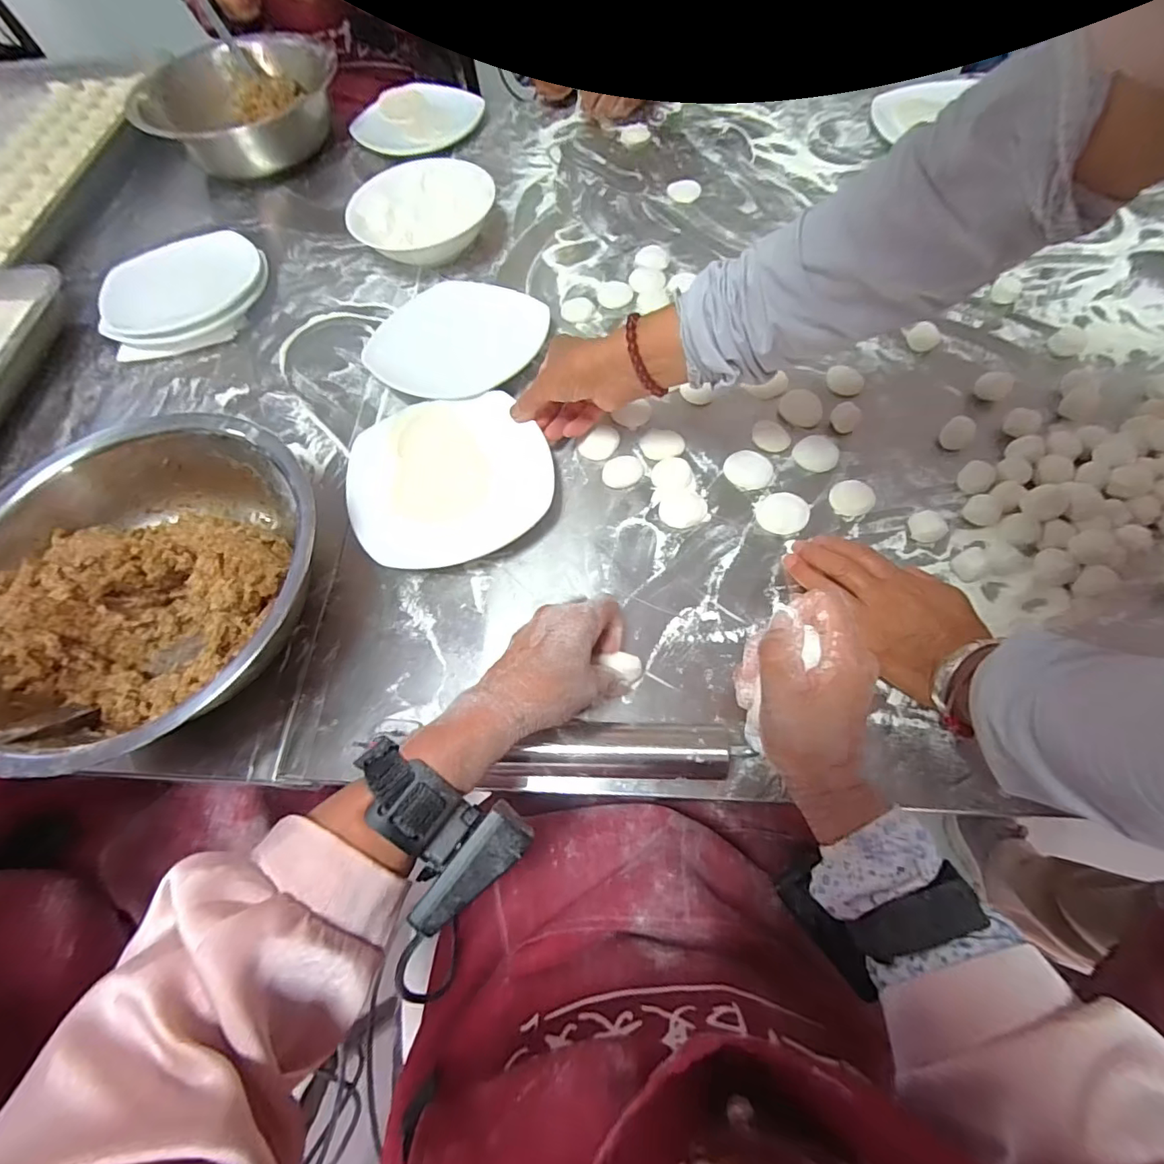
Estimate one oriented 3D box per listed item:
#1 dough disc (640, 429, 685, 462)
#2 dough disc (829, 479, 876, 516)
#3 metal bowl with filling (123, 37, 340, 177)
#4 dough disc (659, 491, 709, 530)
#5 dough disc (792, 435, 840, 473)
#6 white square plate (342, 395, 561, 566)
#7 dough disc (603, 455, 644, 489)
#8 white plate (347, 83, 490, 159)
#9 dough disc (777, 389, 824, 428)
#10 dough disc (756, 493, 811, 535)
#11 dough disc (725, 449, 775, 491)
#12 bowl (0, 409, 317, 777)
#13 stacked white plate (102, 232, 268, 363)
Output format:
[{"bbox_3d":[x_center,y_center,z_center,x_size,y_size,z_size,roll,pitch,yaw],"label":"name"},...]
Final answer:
[{"bbox_3d":[0.076,-0.132,0.498,0.039,0.005,0.039,-1,64,3],"label":"dough disc"},{"bbox_3d":[0.238,-0.074,0.462,0.036,0.007,0.036,-1,64,3],"label":"dough disc"},{"bbox_3d":[-0.499,-0.717,0.784,0.254,0.085,0.203,-4,64,2],"label":"metal bowl with filling"},{"bbox_3d":[0.090,-0.064,0.466,0.041,0.006,0.035,-3,64,2],"label":"dough disc"},{"bbox_3d":[0.217,-0.119,0.485,0.040,0.005,0.039,-1,64,3],"label":"dough disc"},{"bbox_3d":[-0.120,-0.097,0.485,0.177,0.030,0.165,-18,64,-5],"label":"white square plate"},{"bbox_3d":[0.038,-0.104,0.489,0.037,0.004,0.034,-1,64,3],"label":"dough disc"},{"bbox_3d":[-0.252,-0.717,0.811,0.188,0.014,0.188,-1,64,3],"label":"white plate"},{"bbox_3d":[0.215,-0.170,0.512,0.036,0.008,0.041,-33,67,-12],"label":"dough disc"},{"bbox_3d":[0.176,-0.061,0.458,0.043,0.007,0.042,-1,64,3],"label":"dough disc"},{"bbox_3d":[0.154,-0.104,0.482,0.039,0.004,0.044,-30,66,-10],"label":"dough disc"},{"bbox_3d":[-0.343,0.006,0.420,0.282,0.087,0.270,-1,64,3],"label":"bowl"},{"bbox_3d":[-0.472,-0.343,0.627,0.187,0.044,0.132,-27,66,-9],"label":"stacked white plate"}]

